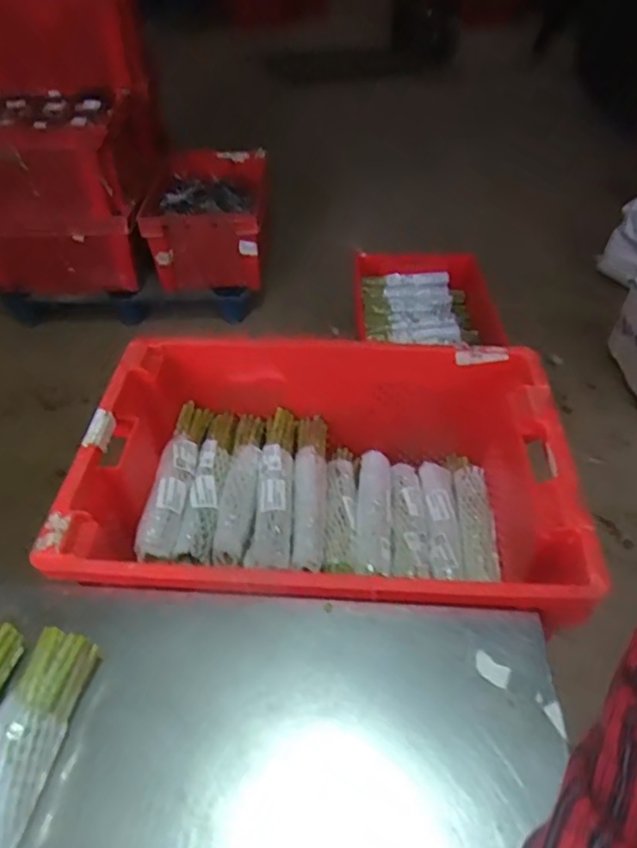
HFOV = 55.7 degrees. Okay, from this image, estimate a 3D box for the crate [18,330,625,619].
[{"bbox_3d":[0.009,0.095,0.859,0.624,0.211,0.456,4,42,4],"label":"crate"}]

